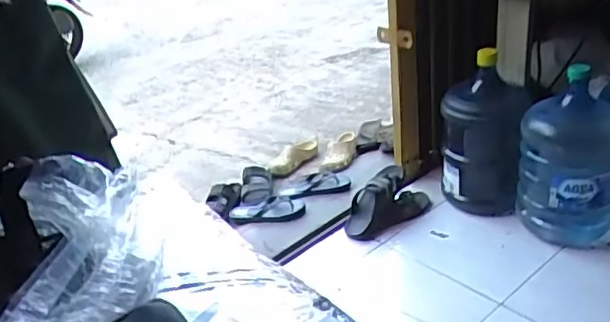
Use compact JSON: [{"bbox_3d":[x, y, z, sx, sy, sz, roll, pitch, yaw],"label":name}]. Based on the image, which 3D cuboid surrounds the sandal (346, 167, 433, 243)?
[{"bbox_3d":[0.255,0.126,1.858,0.305,0.133,0.110,-20,31,-23],"label":"sandal"}]

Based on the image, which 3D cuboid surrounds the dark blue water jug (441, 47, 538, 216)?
[{"bbox_3d":[0.540,-0.102,1.797,0.243,0.489,0.249,3,29,17],"label":"dark blue water jug"}]

